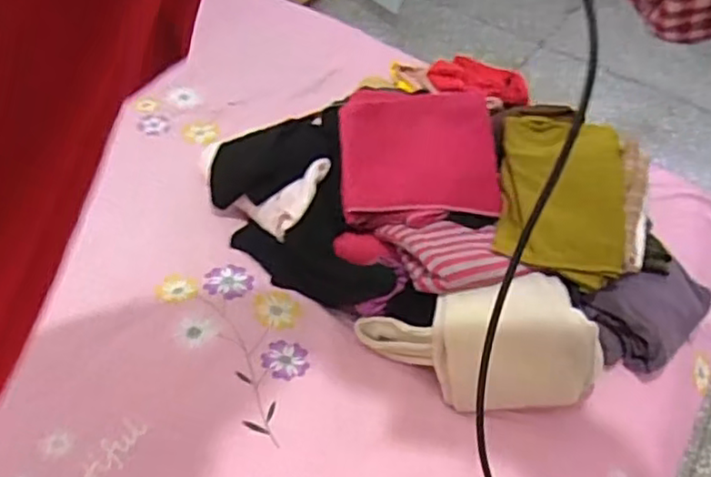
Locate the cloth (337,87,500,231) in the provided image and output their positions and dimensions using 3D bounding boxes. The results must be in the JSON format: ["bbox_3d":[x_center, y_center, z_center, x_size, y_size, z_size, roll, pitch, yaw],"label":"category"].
[{"bbox_3d":[0.094,-0.123,0.984,0.231,0.091,0.227,3,49,-4],"label":"cloth"}]

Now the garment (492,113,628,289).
[{"bbox_3d":[0.298,-0.071,0.953,0.181,0.066,0.275,11,49,4],"label":"garment"}]

